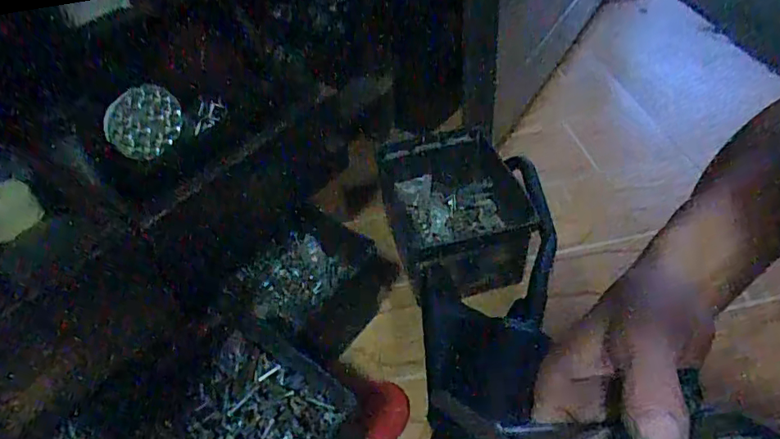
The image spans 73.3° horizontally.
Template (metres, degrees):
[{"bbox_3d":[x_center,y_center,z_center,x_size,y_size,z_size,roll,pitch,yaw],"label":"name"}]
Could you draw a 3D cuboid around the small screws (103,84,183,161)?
[{"bbox_3d":[-0.277,-0.110,0.591,0.081,0.080,0.016,-18,46,-11],"label":"small screws"}]

